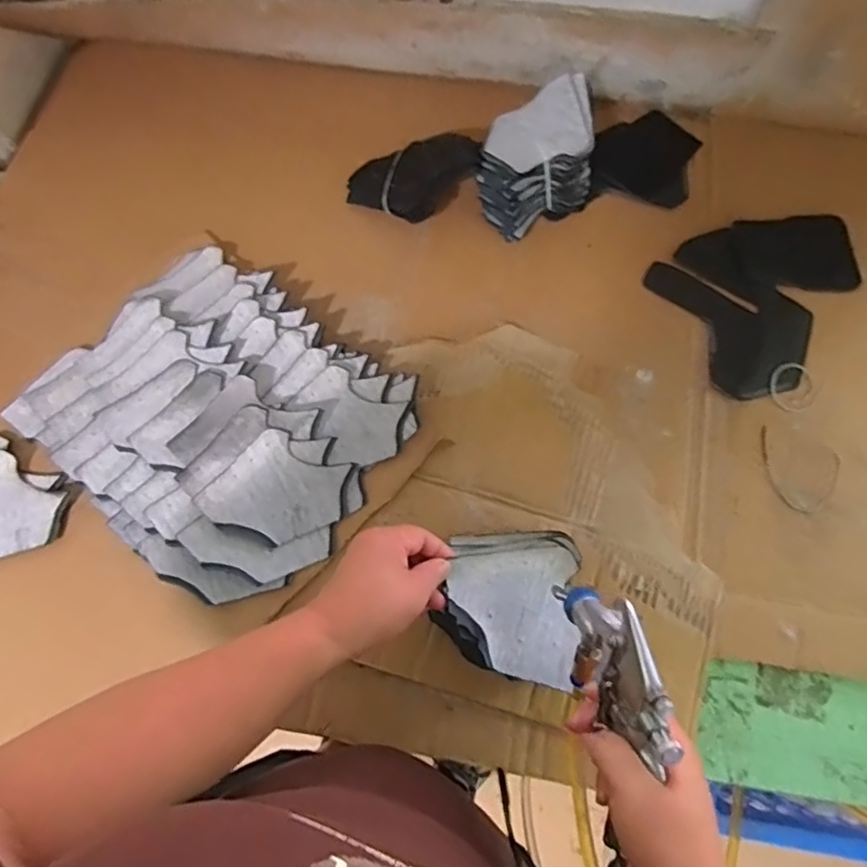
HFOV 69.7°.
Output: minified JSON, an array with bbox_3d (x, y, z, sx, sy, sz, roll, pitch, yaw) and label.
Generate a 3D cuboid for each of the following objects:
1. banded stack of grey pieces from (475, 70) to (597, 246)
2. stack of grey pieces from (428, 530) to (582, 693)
[{"bbox_3d":[0.114,-0.299,0.681,0.145,0.079,0.110,-32,78,-7],"label":"banded stack of grey pieces"},{"bbox_3d":[0.061,0.132,0.488,0.103,0.032,0.112,5,77,1],"label":"stack of grey pieces"}]

